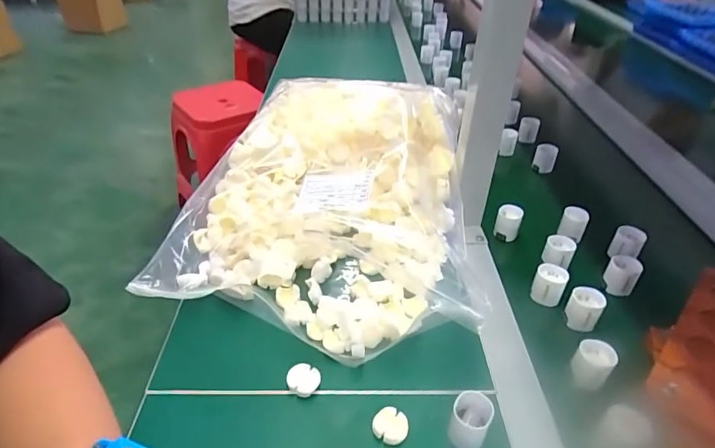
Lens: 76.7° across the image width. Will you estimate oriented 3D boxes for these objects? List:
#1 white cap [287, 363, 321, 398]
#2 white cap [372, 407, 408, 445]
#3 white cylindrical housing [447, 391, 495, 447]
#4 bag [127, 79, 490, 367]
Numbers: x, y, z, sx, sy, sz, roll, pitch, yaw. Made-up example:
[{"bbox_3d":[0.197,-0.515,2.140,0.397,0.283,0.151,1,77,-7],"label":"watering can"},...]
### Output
[{"bbox_3d":[-0.046,0.134,0.383,0.027,0.015,0.024,27,45,33],"label":"white cap"},{"bbox_3d":[0.026,0.159,0.355,0.026,0.010,0.024,-1,36,1],"label":"white cap"},{"bbox_3d":[0.086,0.153,0.347,0.028,0.037,0.033,15,39,22],"label":"white cylindrical housing"},{"bbox_3d":[-0.025,-0.040,0.522,0.294,0.126,0.382,3,36,7],"label":"bag"}]

